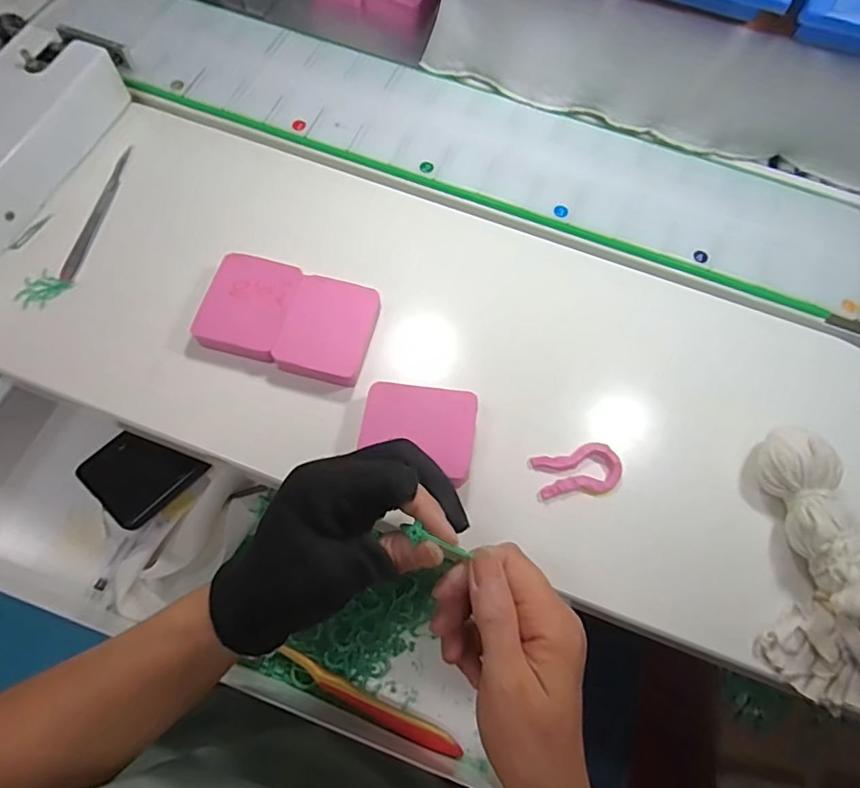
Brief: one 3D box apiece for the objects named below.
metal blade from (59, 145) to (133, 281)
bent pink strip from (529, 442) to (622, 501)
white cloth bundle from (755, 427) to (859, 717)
[{"bbox_3d":[-0.258,-0.142,0.409,0.009,0.005,0.129,8,68,1],"label":"metal blade"},{"bbox_3d":[0.097,0.051,0.345,0.056,0.006,0.031,-8,69,-6],"label":"bent pink strip"},{"bbox_3d":[0.232,0.096,0.309,0.052,0.047,0.154,9,68,1],"label":"white cloth bundle"}]

